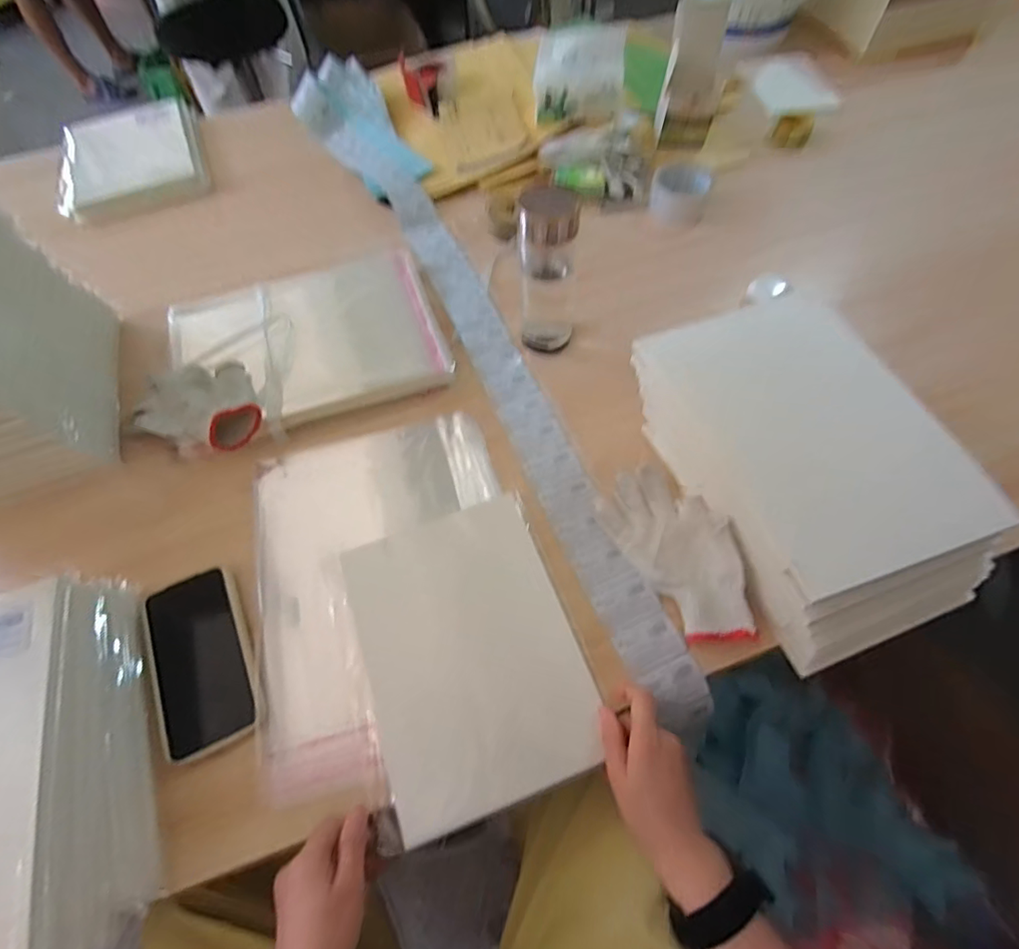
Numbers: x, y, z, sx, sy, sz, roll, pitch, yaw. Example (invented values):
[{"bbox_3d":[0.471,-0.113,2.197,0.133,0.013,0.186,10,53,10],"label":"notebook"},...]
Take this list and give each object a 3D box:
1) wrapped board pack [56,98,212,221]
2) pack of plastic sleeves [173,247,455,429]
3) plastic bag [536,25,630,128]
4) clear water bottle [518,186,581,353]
[{"bbox_3d":[-0.656,-0.559,0.910,0.225,0.033,0.303,-21,62,-9],"label":"wrapped board pack"},{"bbox_3d":[-0.253,-0.171,0.660,0.319,0.028,0.239,-18,61,-8],"label":"pack of plastic sleeves"},{"bbox_3d":[0.115,-0.664,0.863,0.142,0.095,0.135,2,61,4],"label":"plastic bag"},{"bbox_3d":[0.044,-0.229,0.593,0.065,0.183,0.059,-4,60,1],"label":"clear water bottle"}]

